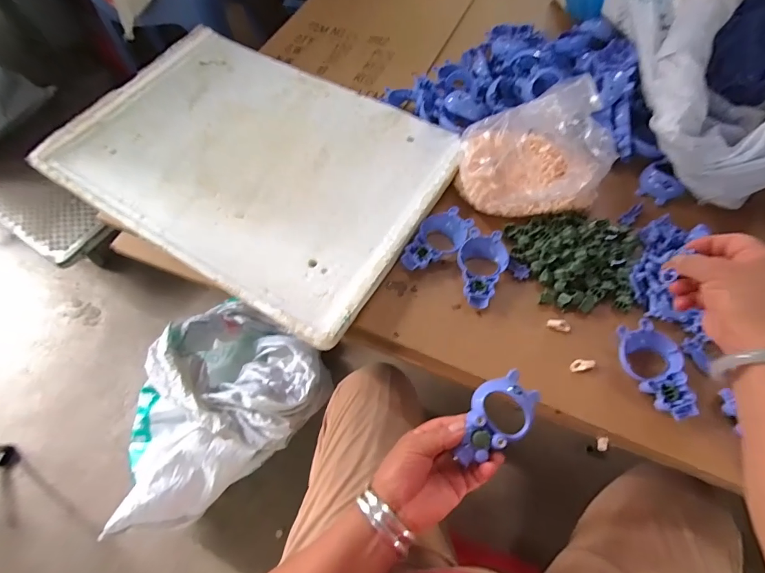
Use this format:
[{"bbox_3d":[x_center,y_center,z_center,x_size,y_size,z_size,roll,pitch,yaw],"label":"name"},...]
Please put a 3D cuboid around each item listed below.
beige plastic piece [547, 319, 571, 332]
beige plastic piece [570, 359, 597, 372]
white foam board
[{"bbox_3d":[0.211,0.046,0.456,0.027,0.005,0.012,10,63,9],"label":"beige plastic piece"},{"bbox_3d":[0.227,0.088,0.433,0.029,0.006,0.014,-11,61,-1],"label":"beige plastic piece"},{"bbox_3d":[-0.197,-0.200,0.576,0.562,0.035,0.382,28,67,18],"label":"white foam board"}]

